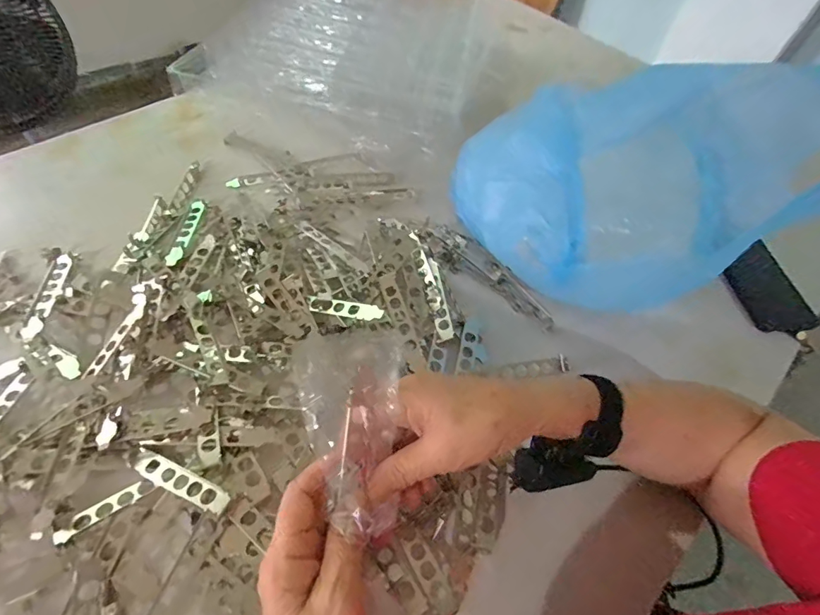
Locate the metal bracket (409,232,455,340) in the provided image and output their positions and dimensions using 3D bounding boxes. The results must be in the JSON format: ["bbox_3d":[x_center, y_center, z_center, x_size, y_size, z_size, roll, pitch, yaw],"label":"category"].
[{"bbox_3d":[0.026,-0.028,0.490,0.023,0.014,0.149,-9,57,-12],"label":"metal bracket"}]

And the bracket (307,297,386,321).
[{"bbox_3d":[-0.069,0.000,0.440,0.095,0.005,0.018,7,60,25],"label":"bracket"}]

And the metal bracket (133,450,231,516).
[{"bbox_3d":[-0.192,0.144,0.352,0.107,0.009,0.020,13,49,25],"label":"metal bracket"}]

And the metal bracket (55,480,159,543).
[{"bbox_3d":[-0.250,0.165,0.347,0.070,0.005,0.017,-28,54,-27],"label":"metal bracket"}]

